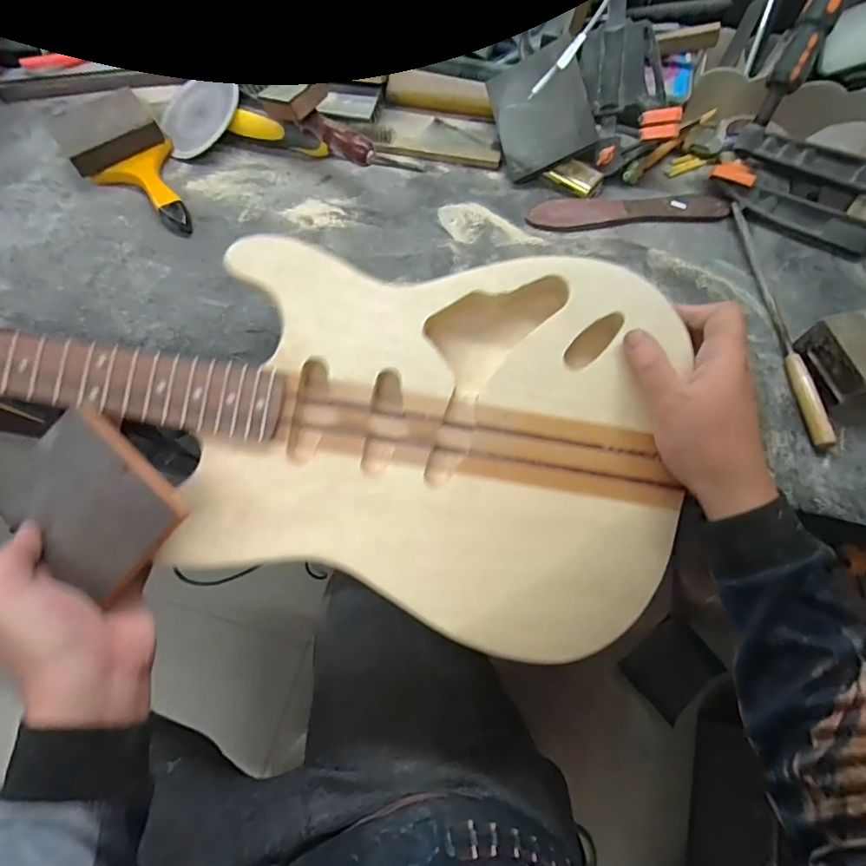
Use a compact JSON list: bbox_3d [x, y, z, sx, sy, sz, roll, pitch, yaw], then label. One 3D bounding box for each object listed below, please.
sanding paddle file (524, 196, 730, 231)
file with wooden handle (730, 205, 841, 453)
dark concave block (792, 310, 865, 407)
[{"bbox_3d":[0.218,-0.246,0.540,0.217,0.011,0.039,-2,61,0],"label":"sanding paddle file"},{"bbox_3d":[0.336,-0.121,0.475,0.018,0.022,0.286,-2,65,-2],"label":"file with wooden handle"},{"bbox_3d":[0.371,-0.063,0.434,0.050,0.056,0.075,-11,66,-6],"label":"dark concave block"}]

